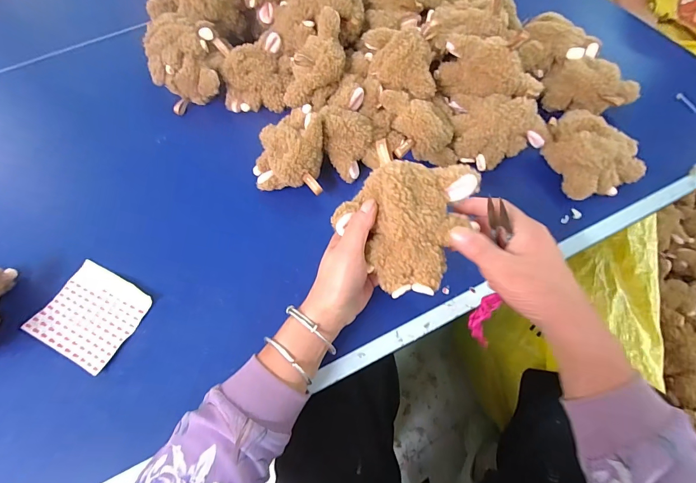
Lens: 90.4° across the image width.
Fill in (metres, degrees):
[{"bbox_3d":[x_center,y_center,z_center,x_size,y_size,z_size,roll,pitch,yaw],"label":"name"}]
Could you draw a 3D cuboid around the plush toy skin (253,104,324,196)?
[{"bbox_3d":[-0.082,-0.123,0.462,0.099,0.063,0.109,-1,63,3],"label":"plush toy skin"}]

